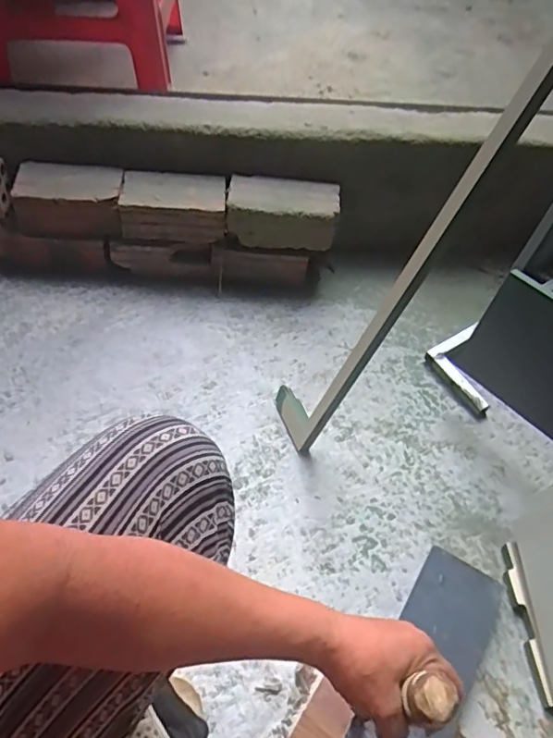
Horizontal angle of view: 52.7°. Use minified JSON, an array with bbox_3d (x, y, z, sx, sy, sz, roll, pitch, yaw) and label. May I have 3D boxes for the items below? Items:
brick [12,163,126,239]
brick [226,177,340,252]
[{"bbox_3d":[-0.341,-0.278,0.926,0.170,0.073,0.093,1,51,-4],"label":"brick"},{"bbox_3d":[0.011,-0.267,0.957,0.184,0.073,0.094,6,51,-1],"label":"brick"}]

